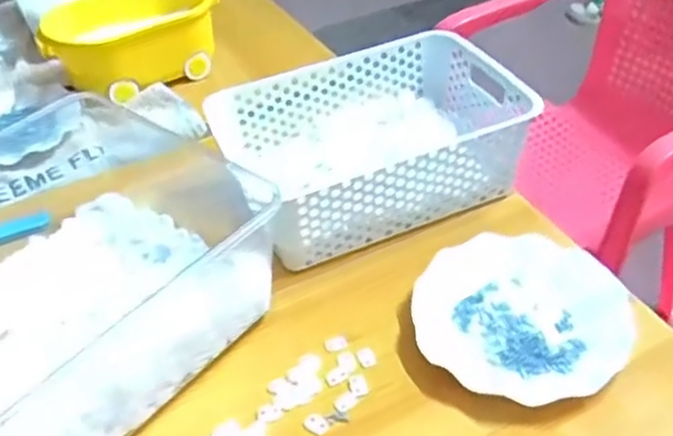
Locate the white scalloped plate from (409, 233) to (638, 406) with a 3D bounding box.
[{"bbox_3d":[0.165,0.084,0.604,0.182,0.021,0.173,-3,42,3],"label":"white scalloped plate"}]

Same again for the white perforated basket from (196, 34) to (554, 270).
[{"bbox_3d":[0.035,-0.081,0.721,0.300,0.097,0.203,-19,43,-14],"label":"white perforated basket"}]

